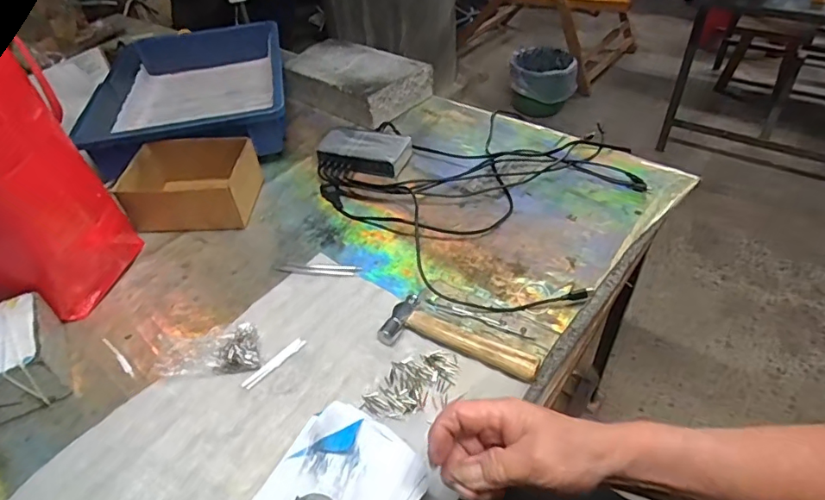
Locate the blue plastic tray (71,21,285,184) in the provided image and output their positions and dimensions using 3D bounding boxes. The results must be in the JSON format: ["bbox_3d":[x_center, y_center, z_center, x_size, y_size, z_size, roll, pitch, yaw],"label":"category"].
[{"bbox_3d":[-0.357,-0.268,0.842,0.280,0.086,0.372,-11,44,-7],"label":"blue plastic tray"}]

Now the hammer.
[{"bbox_3d":[0.047,0.093,0.506,0.156,0.025,0.054,18,48,22],"label":"hammer"}]

